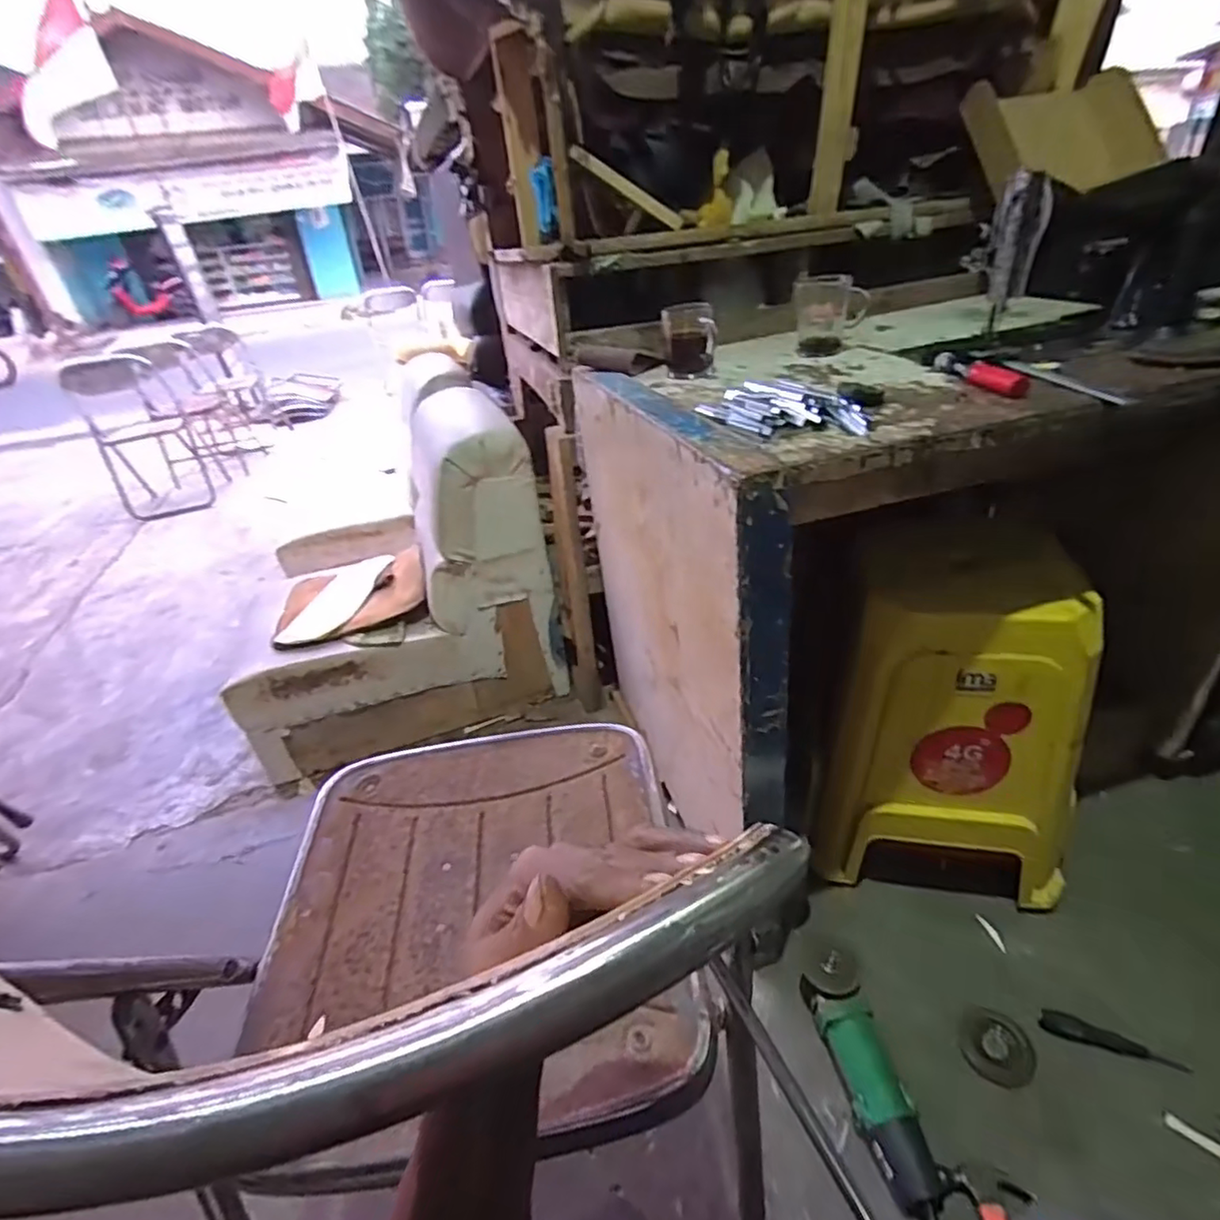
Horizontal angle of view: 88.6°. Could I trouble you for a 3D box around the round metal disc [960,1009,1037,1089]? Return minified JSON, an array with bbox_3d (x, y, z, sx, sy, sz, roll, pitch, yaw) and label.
[{"bbox_3d":[0.480,0.539,0.774,0.078,0.007,0.078,-4,34,3],"label":"round metal disc"}]

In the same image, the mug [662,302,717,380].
[{"bbox_3d":[0.109,-0.365,0.859,0.069,0.089,0.059,-3,34,5],"label":"mug"}]

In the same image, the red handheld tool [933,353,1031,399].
[{"bbox_3d":[0.406,-0.259,0.686,0.028,0.022,0.155,-5,34,2],"label":"red handheld tool"}]

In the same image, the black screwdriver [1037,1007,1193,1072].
[{"bbox_3d":[0.612,0.525,0.766,0.139,0.020,0.033,10,37,21],"label":"black screwdriver"}]

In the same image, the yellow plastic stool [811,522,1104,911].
[{"bbox_3d":[0.492,0.163,0.899,0.332,0.493,0.238,4,35,14],"label":"yellow plastic stool"}]

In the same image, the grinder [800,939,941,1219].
[{"bbox_3d":[0.305,0.540,0.761,0.078,0.079,0.308,-7,34,-2],"label":"grinder"}]

